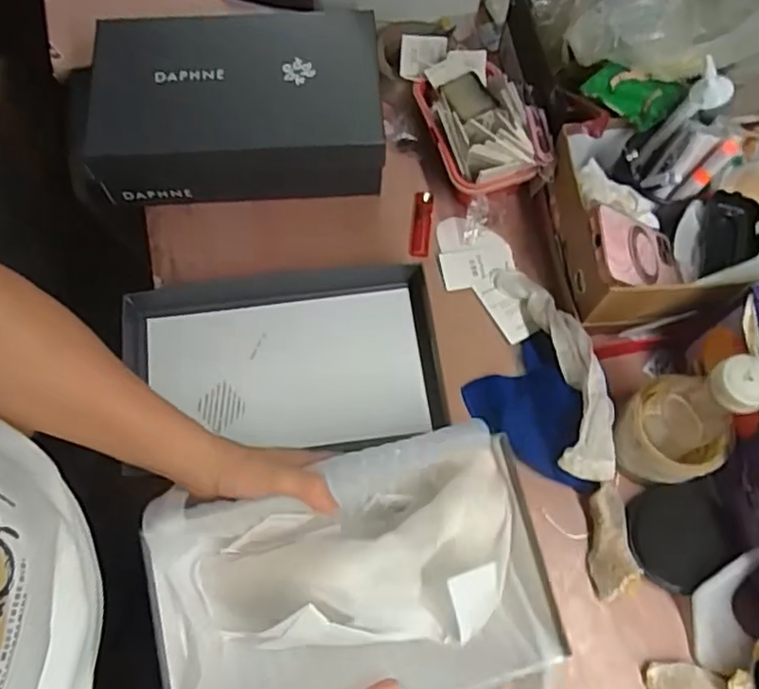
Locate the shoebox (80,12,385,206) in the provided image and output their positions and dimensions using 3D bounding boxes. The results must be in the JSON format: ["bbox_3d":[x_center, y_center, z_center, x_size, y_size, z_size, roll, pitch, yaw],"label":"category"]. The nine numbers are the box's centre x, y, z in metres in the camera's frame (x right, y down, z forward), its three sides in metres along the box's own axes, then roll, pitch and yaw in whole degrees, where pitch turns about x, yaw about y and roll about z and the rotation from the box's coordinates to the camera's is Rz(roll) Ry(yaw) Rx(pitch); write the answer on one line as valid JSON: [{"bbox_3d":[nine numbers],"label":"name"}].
[{"bbox_3d":[-0.150,-0.258,0.719,0.295,0.107,0.173,-4,69,-2],"label":"shoebox"}]

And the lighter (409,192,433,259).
[{"bbox_3d":[0.047,-0.131,0.724,0.020,0.014,0.080,7,70,2],"label":"lighter"}]

